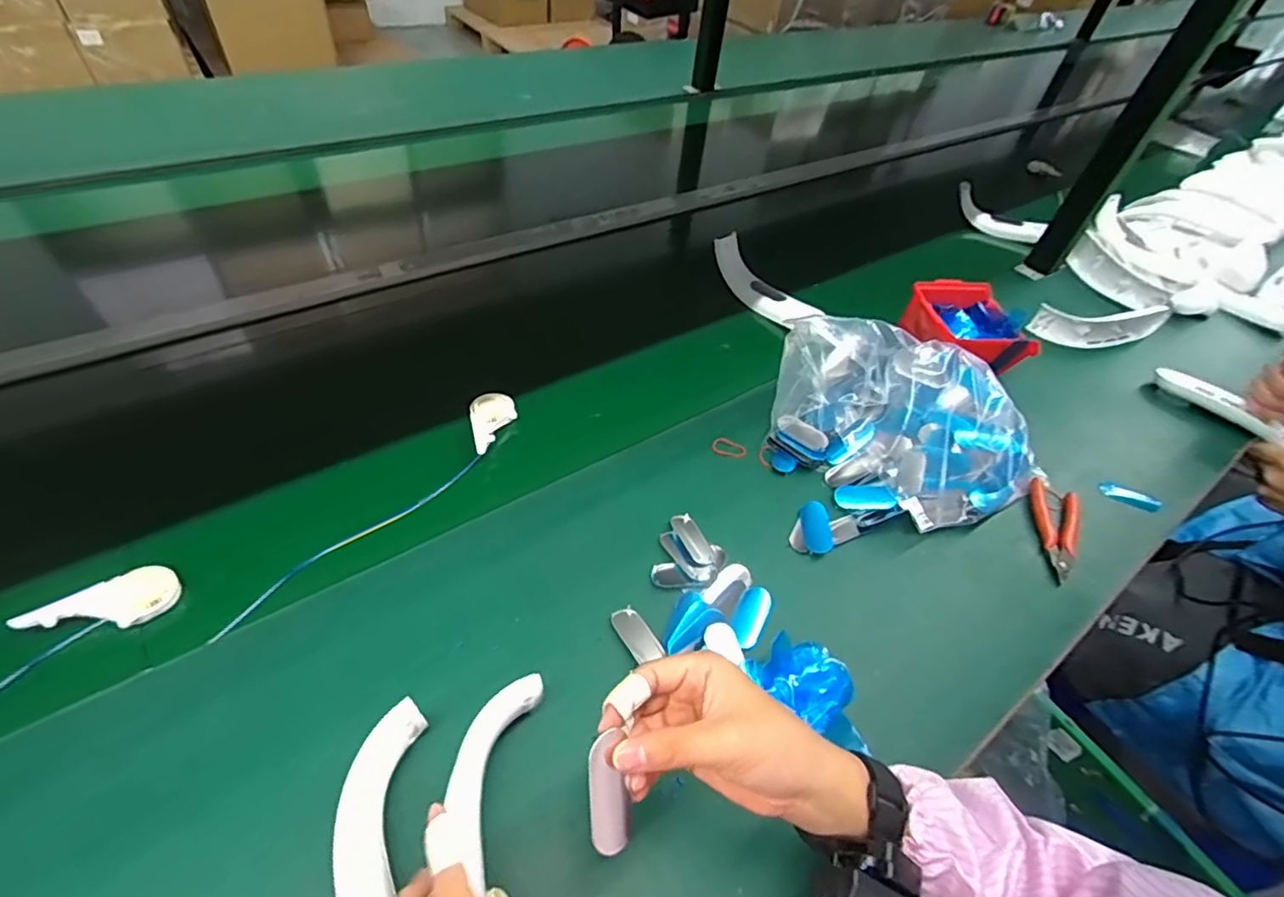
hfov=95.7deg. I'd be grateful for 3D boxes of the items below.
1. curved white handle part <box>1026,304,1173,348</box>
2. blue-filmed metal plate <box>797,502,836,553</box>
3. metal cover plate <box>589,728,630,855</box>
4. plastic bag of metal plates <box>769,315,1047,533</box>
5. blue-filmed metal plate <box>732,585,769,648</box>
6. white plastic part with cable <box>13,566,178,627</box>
[{"bbox_3d":[0.670,-0.183,0.843,0.206,0.043,0.053,0,49,-9],"label":"curved white handle part"},{"bbox_3d":[0.169,0.075,0.562,0.027,0.007,0.056,-9,49,10],"label":"blue-filmed metal plate"},{"bbox_3d":[-0.016,0.177,0.300,0.026,0.006,0.056,4,77,-44],"label":"metal cover plate"},{"bbox_3d":[0.266,-0.025,0.594,0.276,0.142,0.164,32,52,18],"label":"plastic bag of metal plates"},{"bbox_3d":[0.093,0.140,0.491,0.022,0.004,0.061,23,50,12],"label":"blue-filmed metal plate"},{"bbox_3d":[-0.412,0.119,0.445,0.092,0.018,0.042,-9,41,-39],"label":"white plastic part with cable"}]

